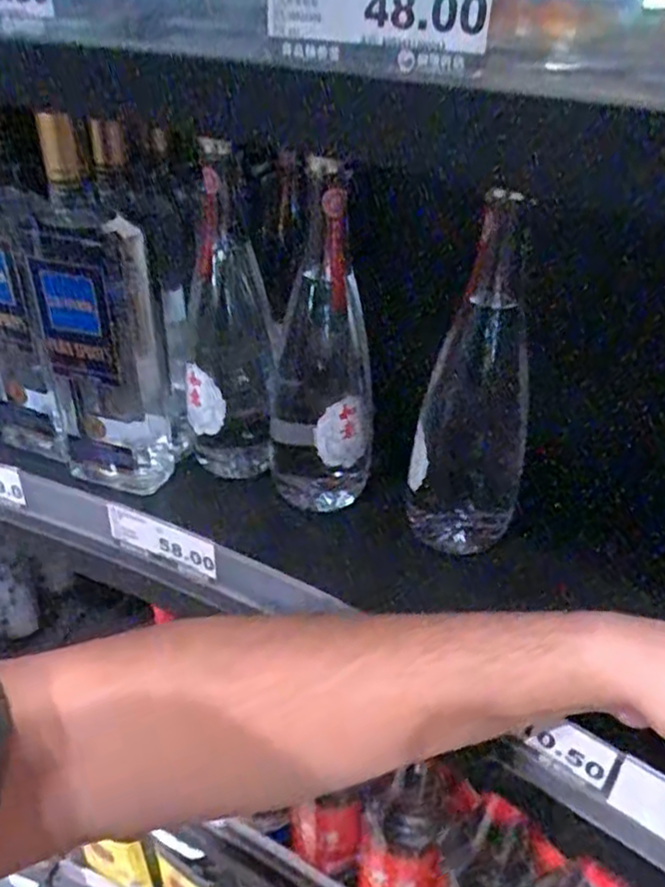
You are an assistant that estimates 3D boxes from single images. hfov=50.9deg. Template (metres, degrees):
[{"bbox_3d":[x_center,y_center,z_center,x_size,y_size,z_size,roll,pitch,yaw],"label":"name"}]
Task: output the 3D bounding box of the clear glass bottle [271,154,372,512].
[{"bbox_3d":[-0.008,-0.060,0.495,0.070,0.255,0.061,0,34,-4],"label":"clear glass bottle"}]

